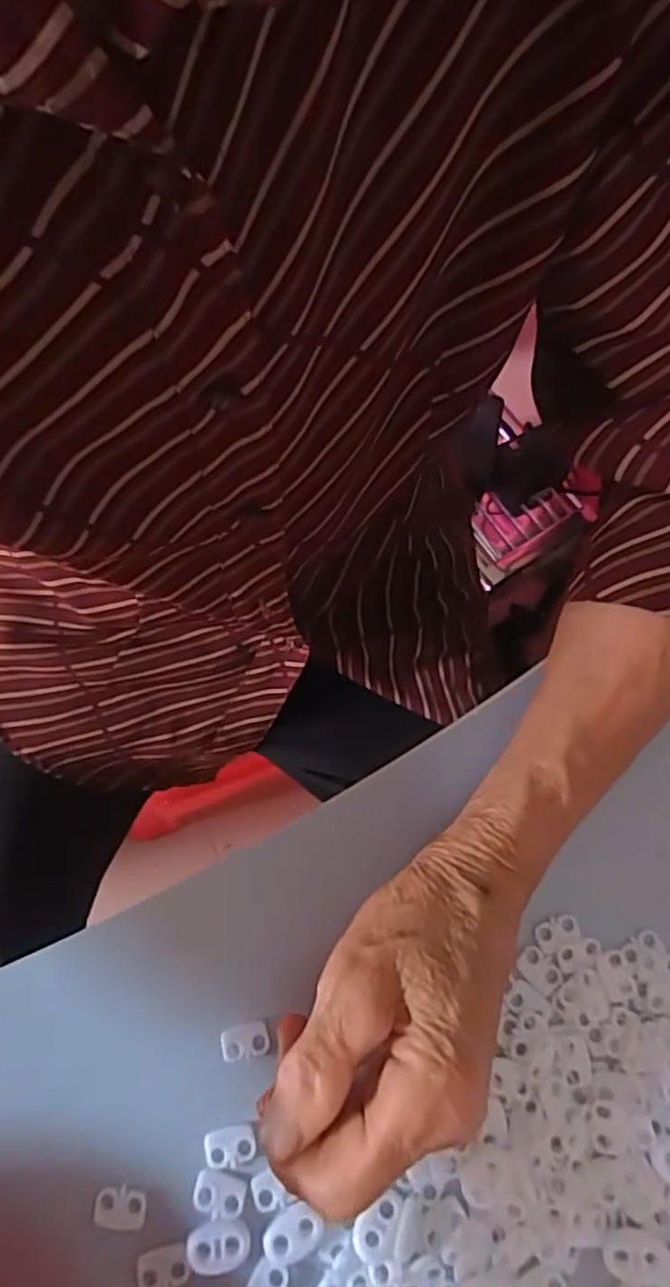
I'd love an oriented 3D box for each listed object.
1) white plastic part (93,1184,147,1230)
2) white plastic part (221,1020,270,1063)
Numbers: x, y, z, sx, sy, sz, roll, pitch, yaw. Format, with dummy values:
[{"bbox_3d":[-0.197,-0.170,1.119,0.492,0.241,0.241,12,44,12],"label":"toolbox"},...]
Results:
[{"bbox_3d":[-0.078,0.204,0.245,0.018,0.004,0.013,1,72,-1],"label":"white plastic part"},{"bbox_3d":[-0.035,0.155,0.263,0.018,0.004,0.013,-16,73,-7],"label":"white plastic part"}]

